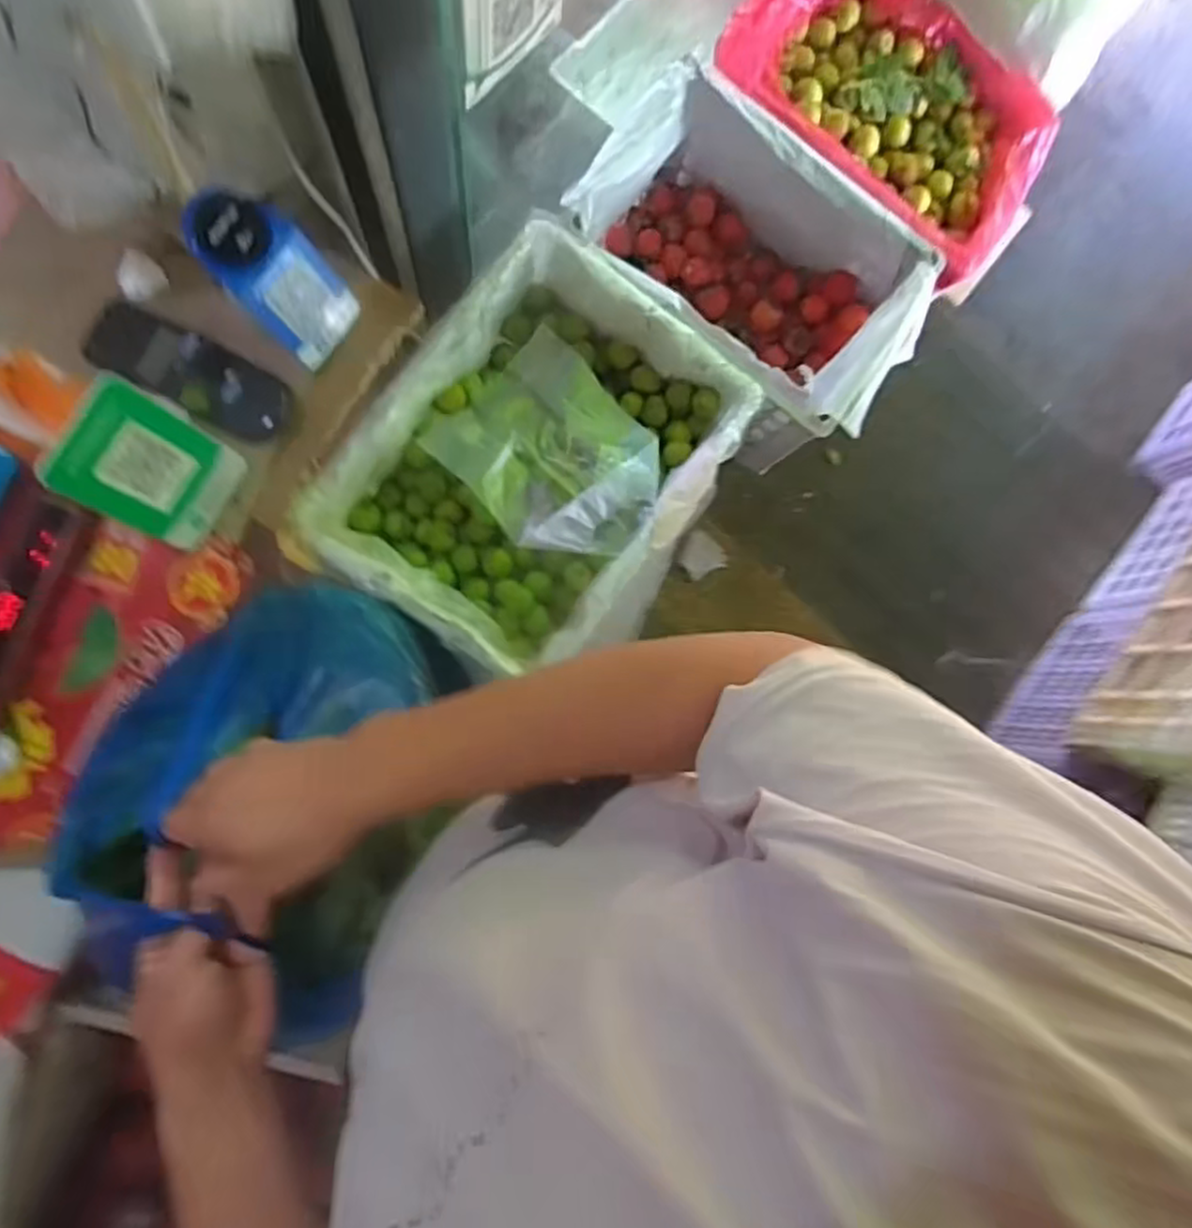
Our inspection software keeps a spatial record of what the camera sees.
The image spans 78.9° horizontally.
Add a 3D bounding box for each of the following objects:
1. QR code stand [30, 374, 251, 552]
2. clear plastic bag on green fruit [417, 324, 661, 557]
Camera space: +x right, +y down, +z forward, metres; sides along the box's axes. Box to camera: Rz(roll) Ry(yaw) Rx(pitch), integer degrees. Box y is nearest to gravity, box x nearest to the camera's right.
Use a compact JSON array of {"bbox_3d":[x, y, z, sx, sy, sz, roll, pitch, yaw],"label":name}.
[{"bbox_3d":[-0.426,-0.139,0.702,0.095,0.144,0.117,27,84,-5],"label":"QR code stand"},{"bbox_3d":[-0.049,-0.195,0.917,0.220,0.058,0.270,-43,92,-7],"label":"clear plastic bag on green fruit"}]

